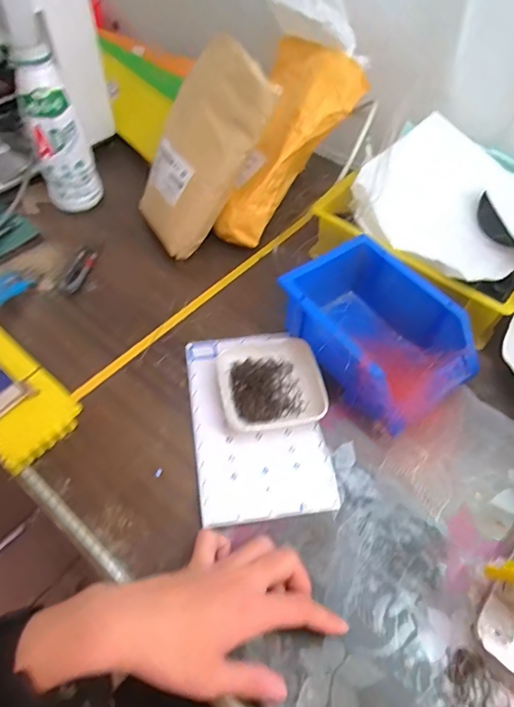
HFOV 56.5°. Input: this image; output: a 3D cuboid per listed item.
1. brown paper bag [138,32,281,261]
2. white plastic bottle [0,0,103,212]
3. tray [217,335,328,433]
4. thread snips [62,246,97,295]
[{"bbox_3d":[-0.069,-0.231,0.549,0.118,0.224,0.034,42,27,11],"label":"brown paper bag"},{"bbox_3d":[-0.250,-0.288,0.573,0.066,0.230,0.081,-19,57,-15],"label":"white plastic bottle"},{"bbox_3d":[0.014,0.027,0.478,0.100,0.020,0.106,-8,55,-8],"label":"tray"},{"bbox_3d":[-0.214,-0.102,0.579,0.024,0.005,0.077,10,54,5],"label":"thread snips"}]

